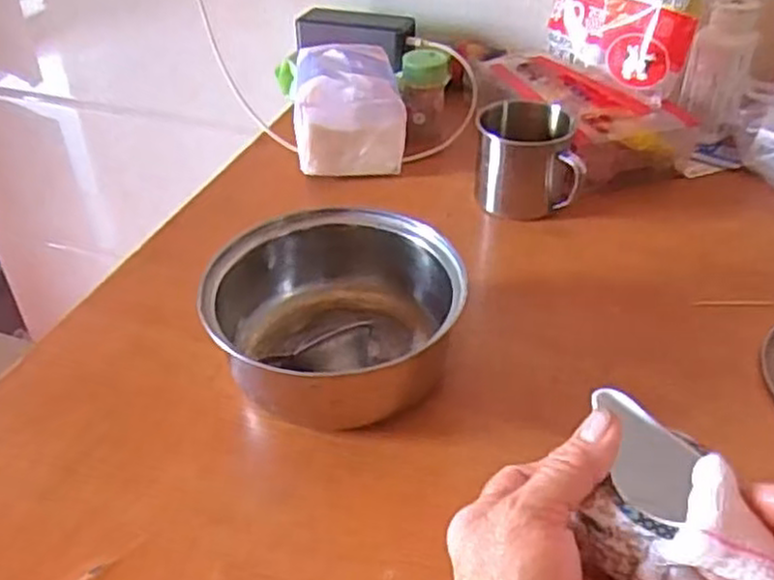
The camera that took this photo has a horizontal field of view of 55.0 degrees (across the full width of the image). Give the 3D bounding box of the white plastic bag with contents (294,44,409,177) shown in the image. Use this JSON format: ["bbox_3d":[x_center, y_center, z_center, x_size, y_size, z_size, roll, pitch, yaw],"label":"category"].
[{"bbox_3d":[-0.033,-0.181,0.727,0.101,0.086,0.136,-1,38,0],"label":"white plastic bag with contents"}]

